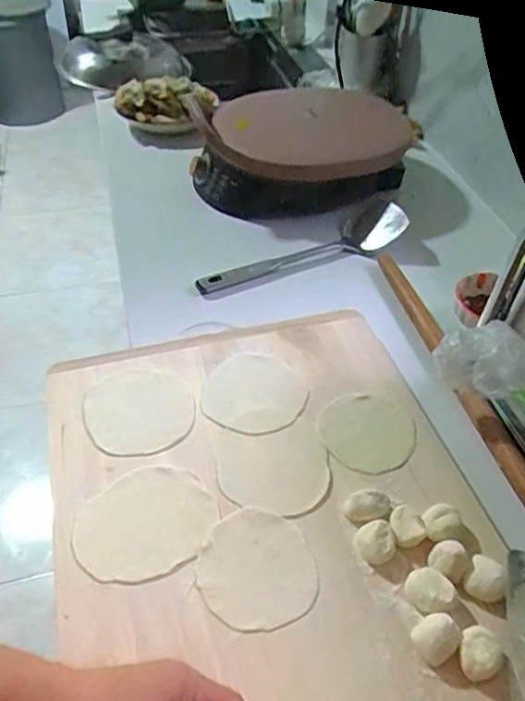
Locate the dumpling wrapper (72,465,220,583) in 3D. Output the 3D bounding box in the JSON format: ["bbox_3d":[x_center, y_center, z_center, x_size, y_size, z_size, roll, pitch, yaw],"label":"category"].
[{"bbox_3d":[-0.101,0.148,0.483,0.114,0.004,0.096,-28,51,-22],"label":"dumpling wrapper"}]

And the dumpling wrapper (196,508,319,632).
[{"bbox_3d":[-0.005,0.178,0.462,0.092,0.004,0.095,2,47,-2],"label":"dumpling wrapper"}]

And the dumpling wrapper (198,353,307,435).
[{"bbox_3d":[-0.007,0.040,0.586,0.100,0.004,0.105,2,47,-2],"label":"dumpling wrapper"}]

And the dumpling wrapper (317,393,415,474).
[{"bbox_3d":[0.105,0.078,0.557,0.092,0.005,0.087,2,47,-2],"label":"dumpling wrapper"}]

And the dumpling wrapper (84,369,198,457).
[{"bbox_3d":[-0.123,0.057,0.565,0.103,0.005,0.105,2,47,-2],"label":"dumpling wrapper"}]

